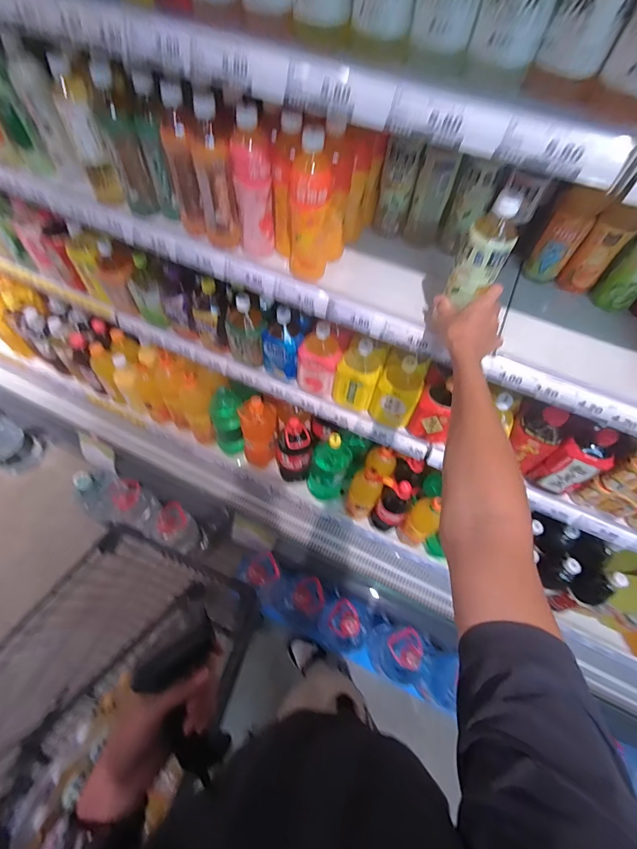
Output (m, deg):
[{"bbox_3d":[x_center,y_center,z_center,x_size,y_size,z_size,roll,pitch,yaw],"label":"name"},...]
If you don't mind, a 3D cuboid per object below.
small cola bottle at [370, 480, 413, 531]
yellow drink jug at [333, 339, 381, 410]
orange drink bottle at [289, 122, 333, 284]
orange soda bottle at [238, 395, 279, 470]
[{"bbox_3d":[0.206,0.236,1.043,0.082,0.271,0.065,33,62,15],"label":"small cola bottle"},{"bbox_3d":[0.093,-0.117,0.841,0.092,0.177,0.075,20,59,7],"label":"yellow drink jug"},{"bbox_3d":[-0.014,-0.335,0.585,0.063,0.213,0.054,3,59,-3],"label":"orange drink bottle"},{"bbox_3d":[-0.182,0.010,1.143,0.107,0.290,0.130,-6,60,-8],"label":"orange soda bottle"}]

